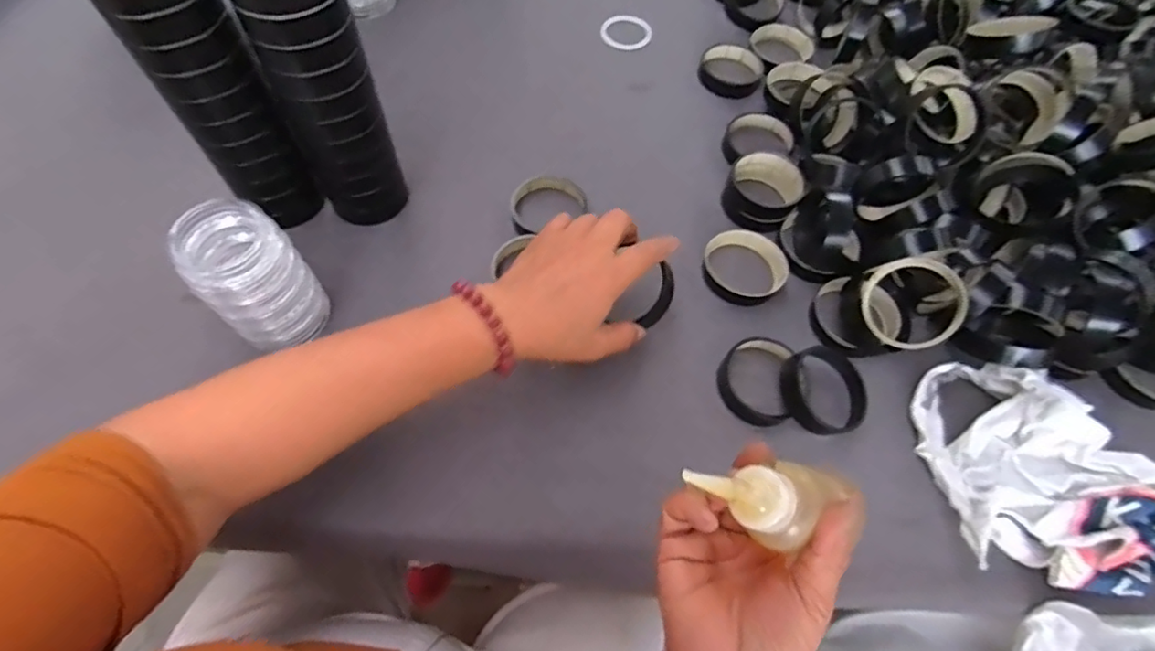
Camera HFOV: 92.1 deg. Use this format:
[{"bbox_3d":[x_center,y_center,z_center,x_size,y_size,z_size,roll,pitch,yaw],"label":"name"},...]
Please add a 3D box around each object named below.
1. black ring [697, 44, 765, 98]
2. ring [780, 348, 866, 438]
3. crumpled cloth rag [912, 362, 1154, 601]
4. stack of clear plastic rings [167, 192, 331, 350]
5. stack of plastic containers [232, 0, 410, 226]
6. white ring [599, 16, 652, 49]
[{"bbox_3d":[0.171,-0.284,0.618,0.070,0.014,0.069,2,63,-3],"label":"black ring"},{"bbox_3d":[0.190,0.050,0.426,0.067,0.020,0.067,3,74,-11],"label":"ring"},{"bbox_3d":[0.337,0.101,0.395,0.157,0.049,0.150,13,63,3],"label":"crumpled cloth rag"},{"bbox_3d":[-0.236,-0.029,0.416,0.069,0.113,0.068,37,67,14],"label":"stack of clear plastic rings"},{"bbox_3d":[-0.191,-0.178,0.432,0.065,0.231,0.077,-22,67,-14],"label":"stack of plastic containers"},{"bbox_3d":[0.058,-0.342,0.650,0.063,0.005,0.063,2,63,-3],"label":"white ring"}]

